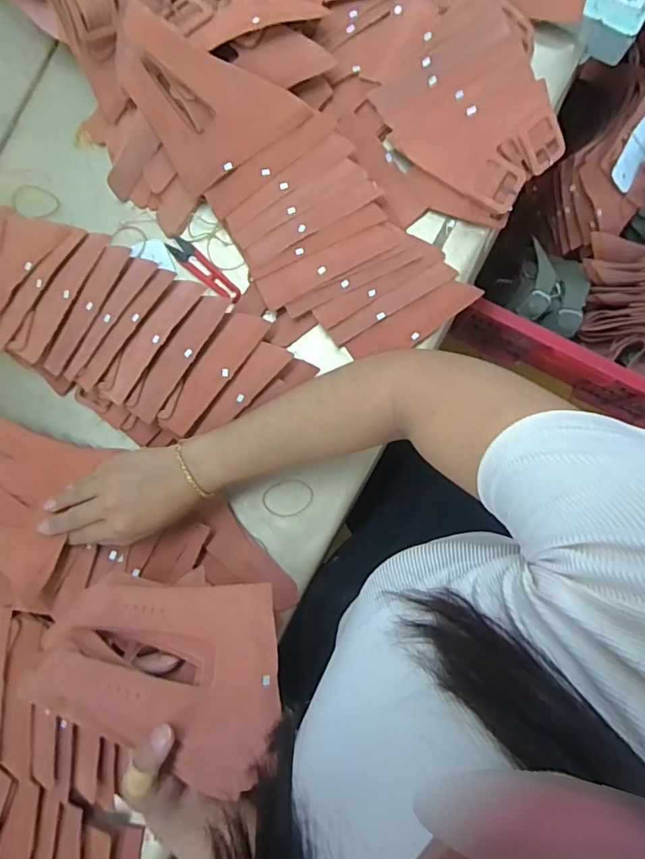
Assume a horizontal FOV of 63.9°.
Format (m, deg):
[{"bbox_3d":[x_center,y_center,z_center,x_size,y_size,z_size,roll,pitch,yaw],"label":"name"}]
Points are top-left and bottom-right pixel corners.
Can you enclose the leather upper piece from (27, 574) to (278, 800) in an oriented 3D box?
[{"bbox_3d":[-0.120,0.188,0.371,0.174,0.031,0.148,0,87,2],"label":"leather upper piece"}]

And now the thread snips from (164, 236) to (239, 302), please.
[{"bbox_3d":[-0.131,-0.173,0.563,0.103,0.009,0.024,45,89,3],"label":"thread snips"}]

